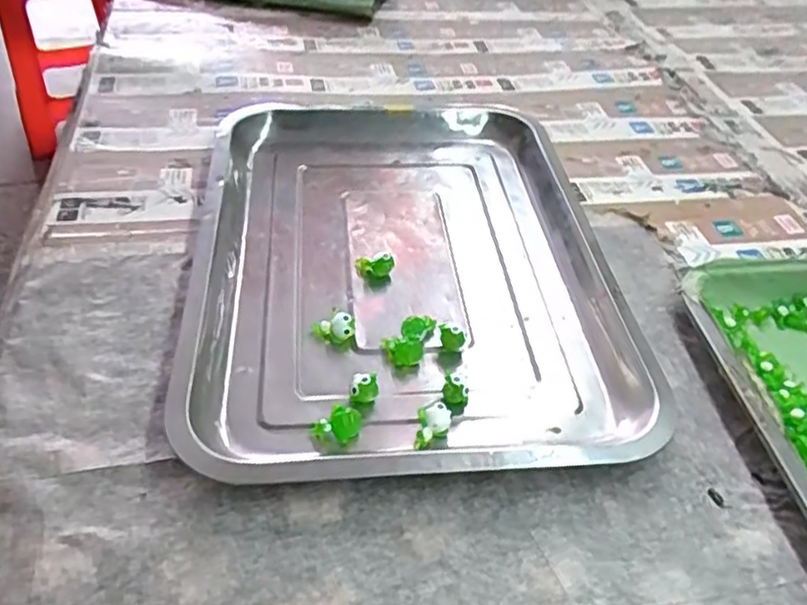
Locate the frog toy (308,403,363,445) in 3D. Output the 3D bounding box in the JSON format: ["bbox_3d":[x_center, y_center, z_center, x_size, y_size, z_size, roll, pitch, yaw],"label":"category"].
[{"bbox_3d":[-0.035,0.062,0.338,0.026,0.017,0.013,0,44,-5],"label":"frog toy"}]

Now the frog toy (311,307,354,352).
[{"bbox_3d":[-0.042,0.016,0.386,0.024,0.020,0.016,0,44,-5],"label":"frog toy"}]

